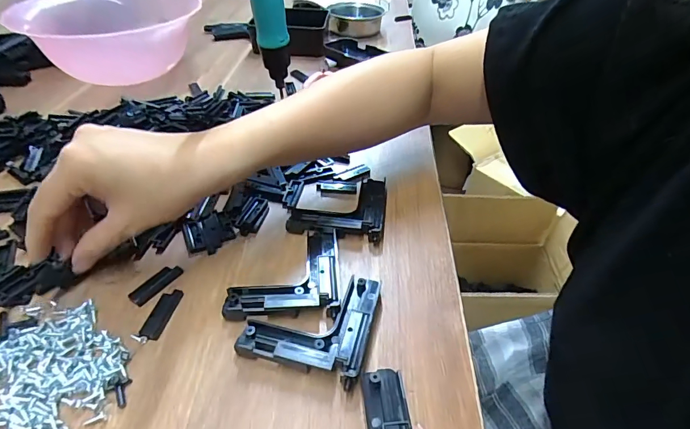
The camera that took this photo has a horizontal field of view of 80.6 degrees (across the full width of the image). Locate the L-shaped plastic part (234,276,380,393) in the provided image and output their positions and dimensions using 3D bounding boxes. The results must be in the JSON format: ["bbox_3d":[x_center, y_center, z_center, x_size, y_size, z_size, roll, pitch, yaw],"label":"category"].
[{"bbox_3d":[-0.020,0.064,0.254,0.074,0.014,0.075,12,42,10],"label":"L-shaped plastic part"}]

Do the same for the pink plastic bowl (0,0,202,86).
[{"bbox_3d":[-0.291,-0.220,0.518,0.190,0.084,0.185,1,41,-1],"label":"pink plastic bowl"}]

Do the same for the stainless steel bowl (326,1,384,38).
[{"bbox_3d":[0.020,-0.333,0.697,0.085,0.042,0.081,1,40,-1],"label":"stainless steel bowl"}]

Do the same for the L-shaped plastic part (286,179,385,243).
[{"bbox_3d":[-0.002,-0.010,0.339,0.072,0.014,0.079,9,41,8],"label":"L-shaped plastic part"}]

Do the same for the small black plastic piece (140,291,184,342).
[{"bbox_3d":[-0.117,0.061,0.258,0.013,0.004,0.036,9,41,7],"label":"small black plastic piece"}]

